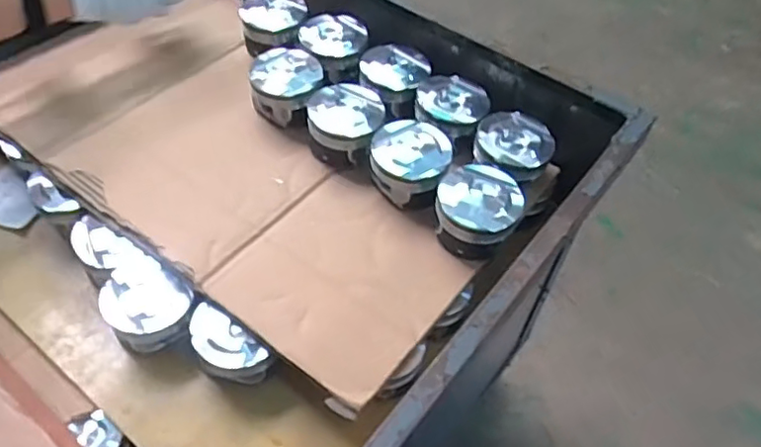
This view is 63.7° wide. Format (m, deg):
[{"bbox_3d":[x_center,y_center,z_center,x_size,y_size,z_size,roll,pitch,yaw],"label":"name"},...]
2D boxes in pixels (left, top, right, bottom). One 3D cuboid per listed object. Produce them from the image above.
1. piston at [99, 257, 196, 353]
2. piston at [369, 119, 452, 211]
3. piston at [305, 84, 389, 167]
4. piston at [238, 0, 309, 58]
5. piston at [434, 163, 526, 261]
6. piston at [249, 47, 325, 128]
[{"bbox_3d":[-0.231,0.086,0.612,0.077,0.058,0.075,1,53,-1],"label":"piston"},{"bbox_3d":[0.032,-0.066,0.661,0.082,0.052,0.085,1,53,-1],"label":"piston"},{"bbox_3d":[-0.039,-0.110,0.687,0.086,0.044,0.084,-4,53,-4],"label":"piston"},{"bbox_3d":[-0.136,-0.260,0.796,0.087,0.050,0.076,-16,55,-13],"label":"piston"},{"bbox_3d":[0.098,-0.014,0.632,0.083,0.050,0.082,1,53,-1],"label":"piston"},{"bbox_3d":[-0.108,-0.159,0.719,0.083,0.056,0.076,1,53,-1],"label":"piston"}]

